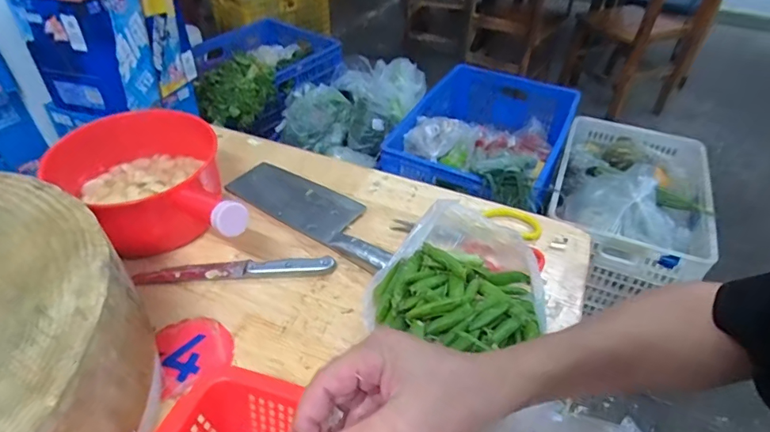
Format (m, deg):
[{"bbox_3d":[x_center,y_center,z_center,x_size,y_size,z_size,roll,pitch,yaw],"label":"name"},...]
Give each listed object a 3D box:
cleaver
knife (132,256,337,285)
[{"bbox_3d":[-0.096,-0.013,0.655,0.278,0.023,0.093,26,49,24],"label":"cleaver"},{"bbox_3d":[-0.181,0.066,0.570,0.234,0.013,0.024,-4,43,-5],"label":"knife"}]

